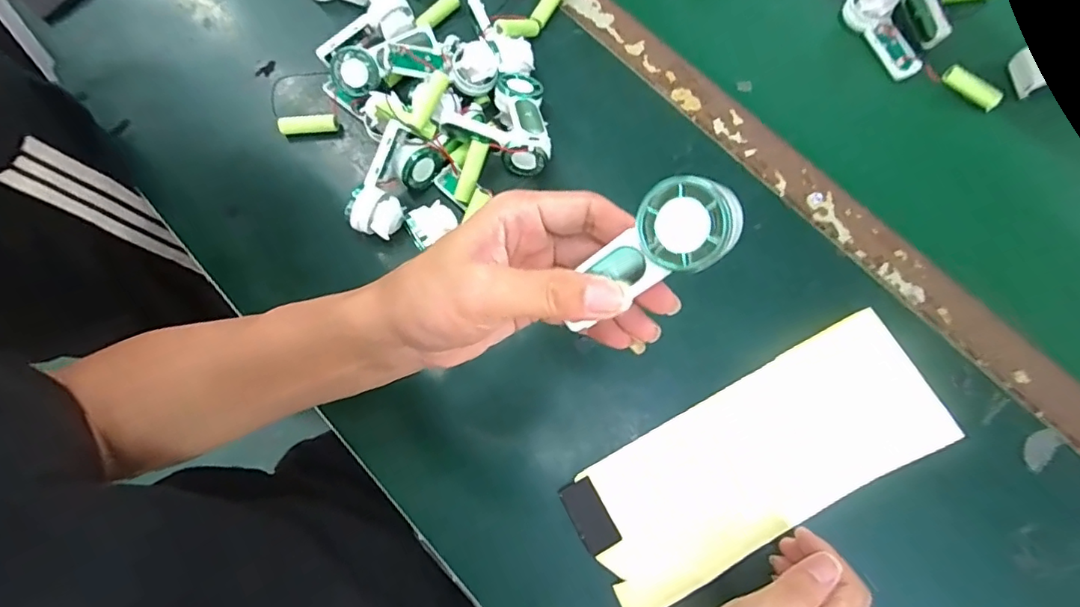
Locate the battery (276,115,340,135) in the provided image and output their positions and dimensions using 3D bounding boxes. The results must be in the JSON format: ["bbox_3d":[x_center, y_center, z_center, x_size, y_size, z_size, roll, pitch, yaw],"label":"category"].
[{"bbox_3d":[-0.208,-0.159,0.486,0.053,0.012,0.014,-2,75,0],"label":"battery"}]

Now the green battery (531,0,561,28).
[{"bbox_3d":[0.009,-0.282,0.510,0.013,0.013,0.060,27,77,7],"label":"green battery"}]

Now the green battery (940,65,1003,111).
[{"bbox_3d":[0.383,-0.191,0.481,0.052,0.014,0.016,32,78,8],"label":"green battery"}]

